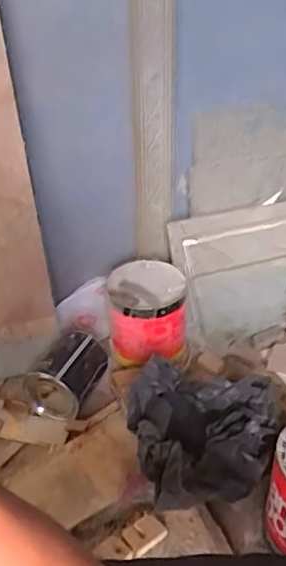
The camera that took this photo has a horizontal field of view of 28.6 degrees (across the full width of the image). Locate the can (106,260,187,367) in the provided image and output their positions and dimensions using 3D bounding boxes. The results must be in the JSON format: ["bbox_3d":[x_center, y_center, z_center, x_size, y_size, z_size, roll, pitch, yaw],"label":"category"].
[{"bbox_3d":[0.007,0.069,1.091,0.153,0.143,0.183,-2,32,-2],"label":"can"}]

